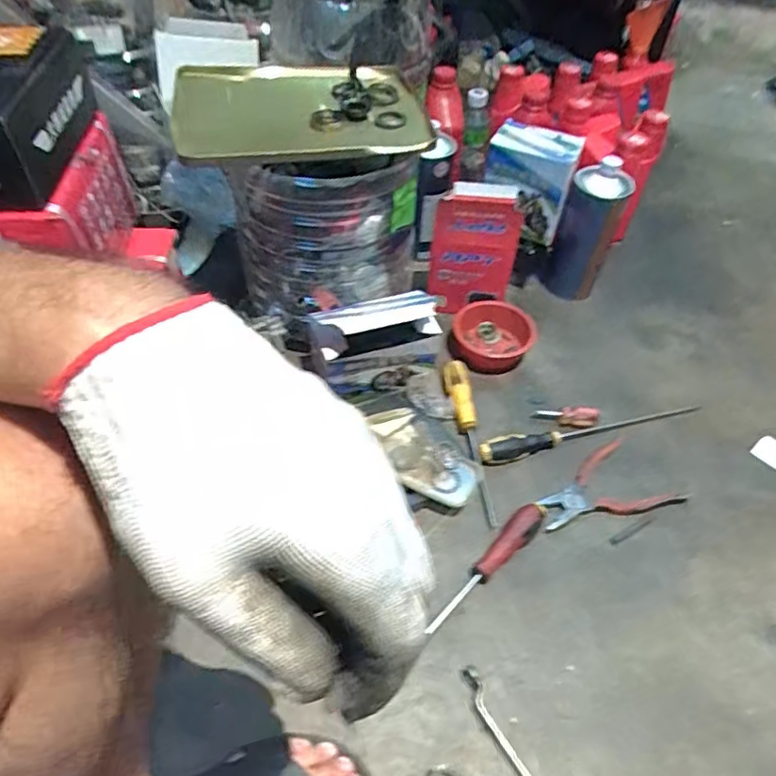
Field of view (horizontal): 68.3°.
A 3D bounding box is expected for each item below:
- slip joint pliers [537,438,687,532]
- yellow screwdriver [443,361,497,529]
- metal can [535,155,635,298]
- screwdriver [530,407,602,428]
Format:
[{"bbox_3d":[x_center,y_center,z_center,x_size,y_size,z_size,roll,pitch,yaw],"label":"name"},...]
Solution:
[{"bbox_3d":[0.267,0.118,0.726,0.185,0.007,0.100,-9,52,-12],"label":"slip joint pliers"},{"bbox_3d":[0.102,0.059,0.744,0.040,0.028,0.237,-1,51,-5],"label":"yellow screwdriver"},{"bbox_3d":[0.306,-0.242,0.892,0.086,0.209,0.086,2,50,-3],"label":"metal can"},{"bbox_3d":[0.242,0.036,0.777,0.087,0.022,0.021,9,50,3],"label":"screwdriver"}]

